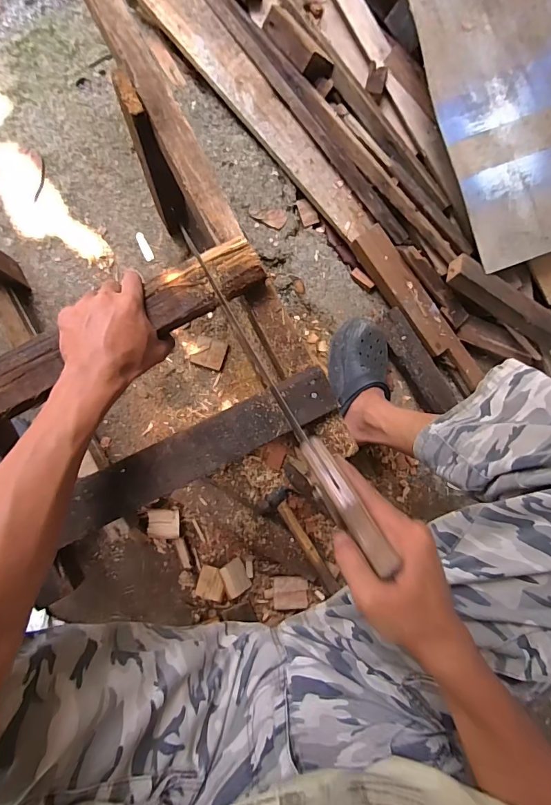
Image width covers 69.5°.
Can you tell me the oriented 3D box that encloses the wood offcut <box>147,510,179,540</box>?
[{"bbox_3d":[-0.220,0.241,0.786,0.064,0.016,0.057,0,84,12],"label":"wood offcut"}]

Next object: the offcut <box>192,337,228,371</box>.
[{"bbox_3d":[-0.135,-0.102,0.818,0.064,0.012,0.061,19,85,-6],"label":"offcut"}]

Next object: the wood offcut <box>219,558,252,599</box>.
[{"bbox_3d":[-0.080,0.346,0.786,0.051,0.028,0.060,-28,91,-8],"label":"wood offcut"}]

